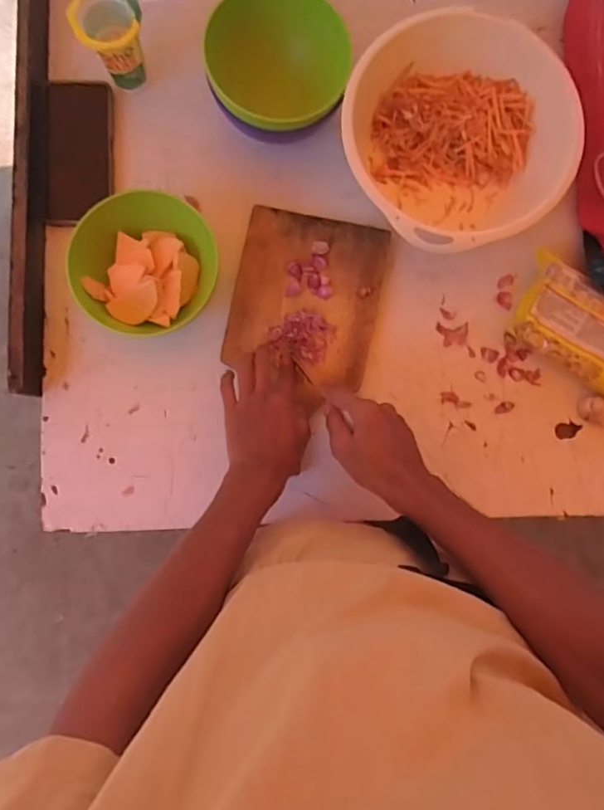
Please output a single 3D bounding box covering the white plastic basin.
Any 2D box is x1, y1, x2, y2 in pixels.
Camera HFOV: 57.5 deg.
[{"bbox_3d":[0.161,-0.277,0.596,0.227,0.093,0.228,0,85,-2],"label":"white plastic basin"}]

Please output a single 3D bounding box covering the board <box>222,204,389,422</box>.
[{"bbox_3d":[0.005,-0.117,0.626,0.162,0.014,0.197,12,83,0],"label":"board"}]

